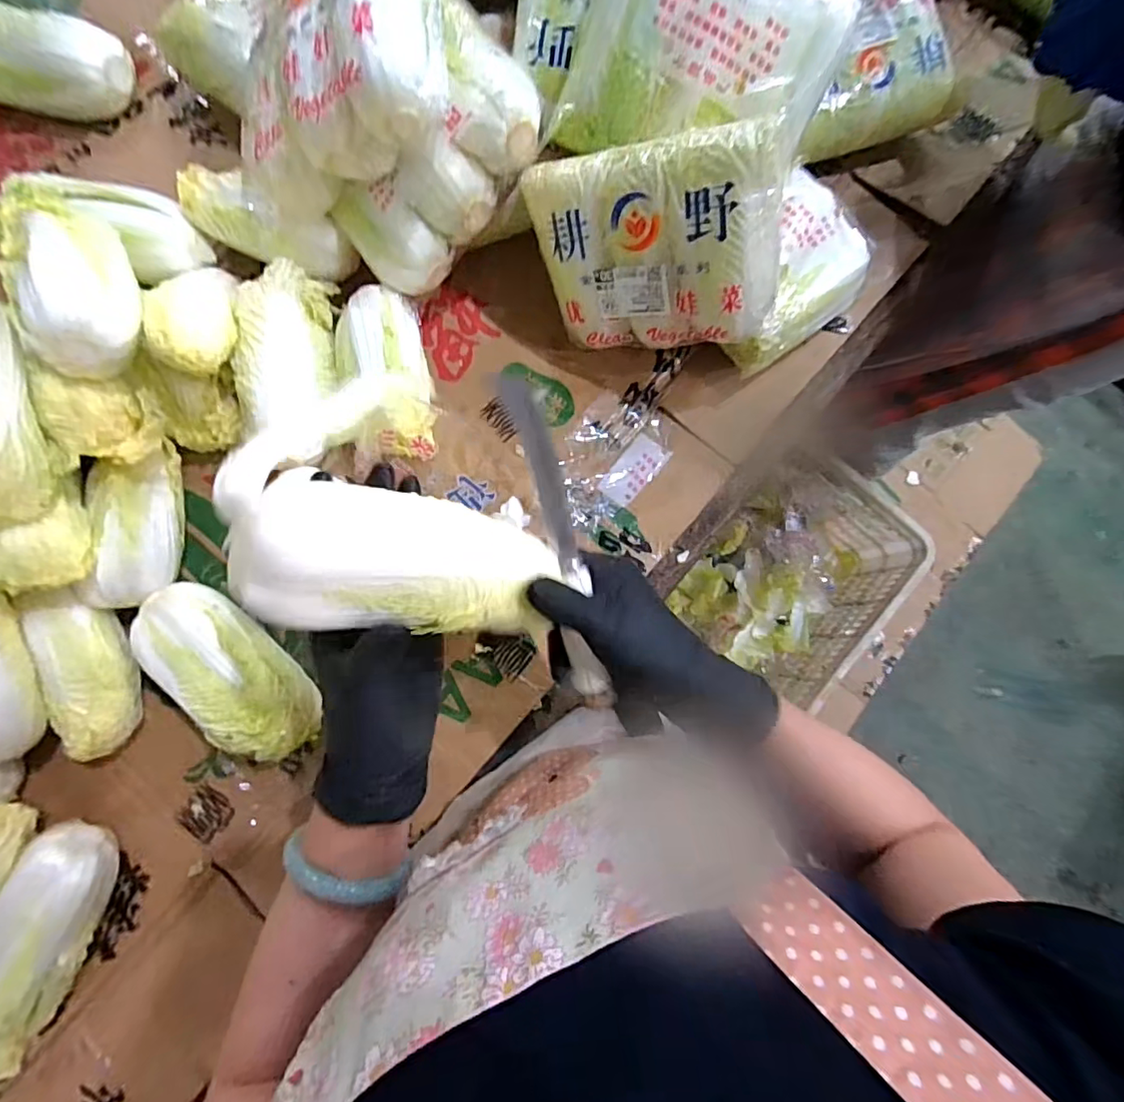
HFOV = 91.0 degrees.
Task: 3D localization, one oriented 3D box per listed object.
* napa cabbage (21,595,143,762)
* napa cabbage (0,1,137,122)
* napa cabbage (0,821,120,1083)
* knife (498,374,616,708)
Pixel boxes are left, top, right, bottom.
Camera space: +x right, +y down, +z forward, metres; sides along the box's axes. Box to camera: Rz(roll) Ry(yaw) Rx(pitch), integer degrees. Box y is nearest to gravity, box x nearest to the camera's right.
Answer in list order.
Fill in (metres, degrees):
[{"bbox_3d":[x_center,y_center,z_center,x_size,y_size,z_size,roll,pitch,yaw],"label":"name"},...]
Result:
[{"bbox_3d":[-0.369,0.097,0.439,0.056,0.062,0.126,-8,82,-5],"label":"napa cabbage"},{"bbox_3d":[-0.472,-0.436,0.503,0.146,0.064,0.069,4,81,-3],"label":"napa cabbage"},{"bbox_3d":[-0.389,0.292,0.406,0.068,0.067,0.173,18,81,-1],"label":"napa cabbage"},{"bbox_3d":[-0.002,-0.003,0.321,0.019,0.014,0.196,-13,98,-6],"label":"knife"}]

